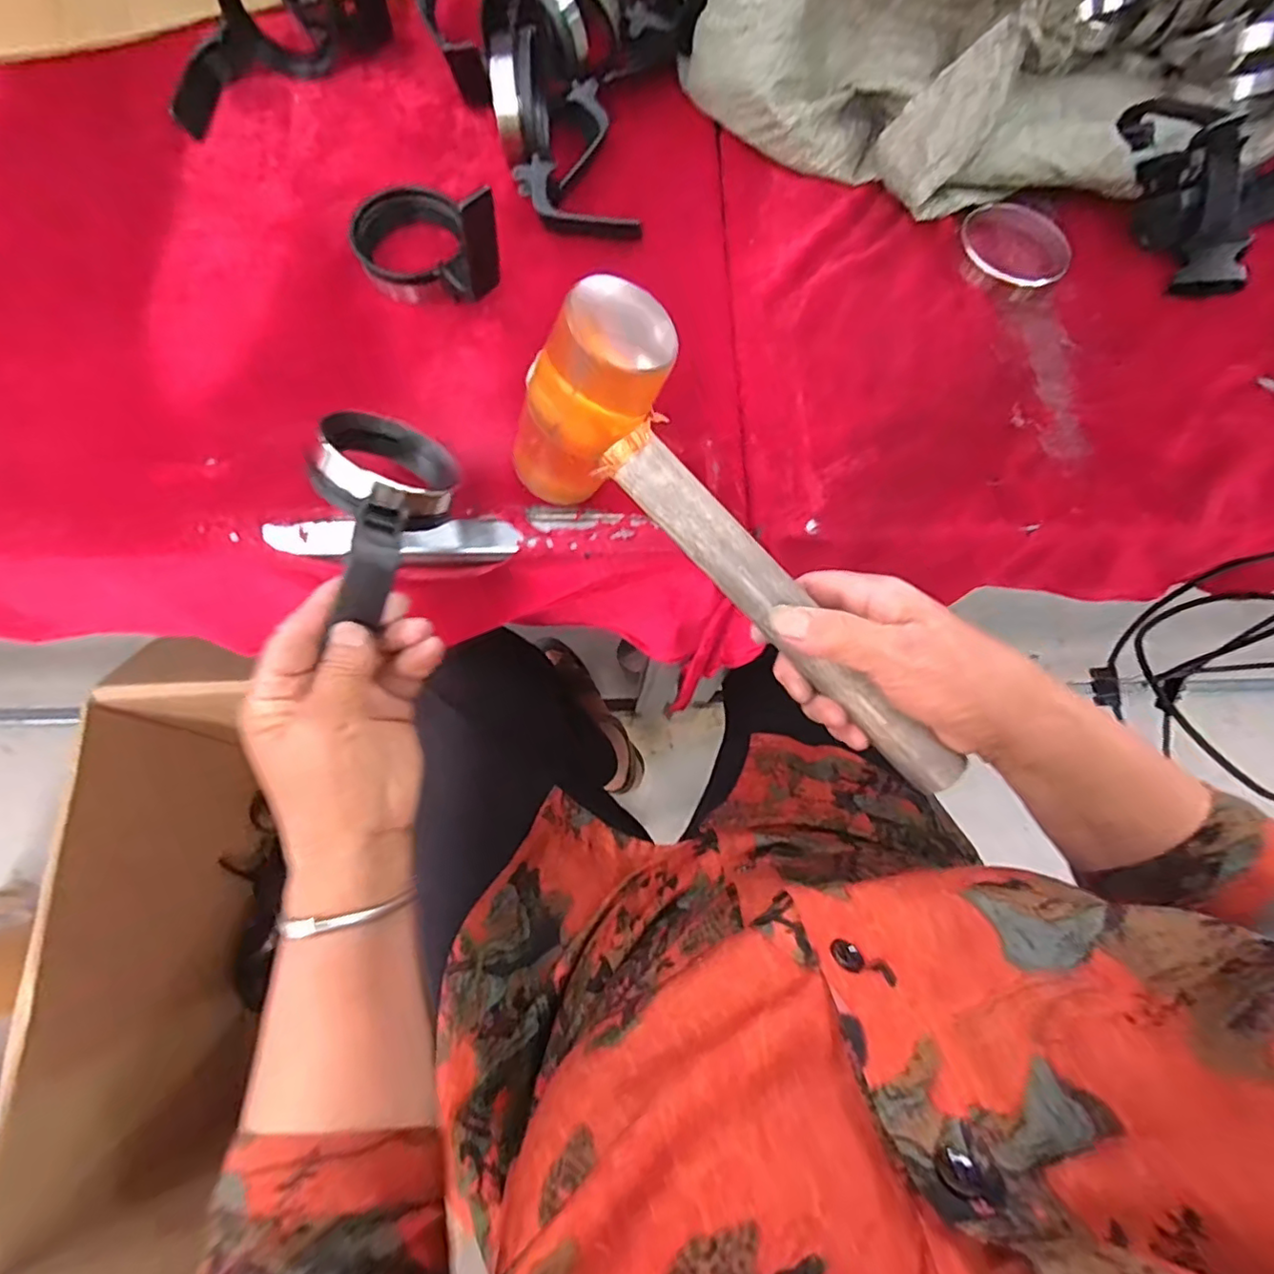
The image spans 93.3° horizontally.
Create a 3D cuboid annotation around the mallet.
[{"bbox_3d":[0.052,-0.032,0.282,0.080,0.069,0.273,-42,94,-11],"label":"mallet"}]

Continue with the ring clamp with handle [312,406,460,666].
[{"bbox_3d":[-0.134,-0.065,0.299,0.068,0.036,0.110,31,41,-29],"label":"ring clamp with handle"}]

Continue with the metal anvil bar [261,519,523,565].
[{"bbox_3d":[-0.138,-0.055,0.343,0.140,0.010,0.023,1,74,-1],"label":"metal anvil bar"}]

